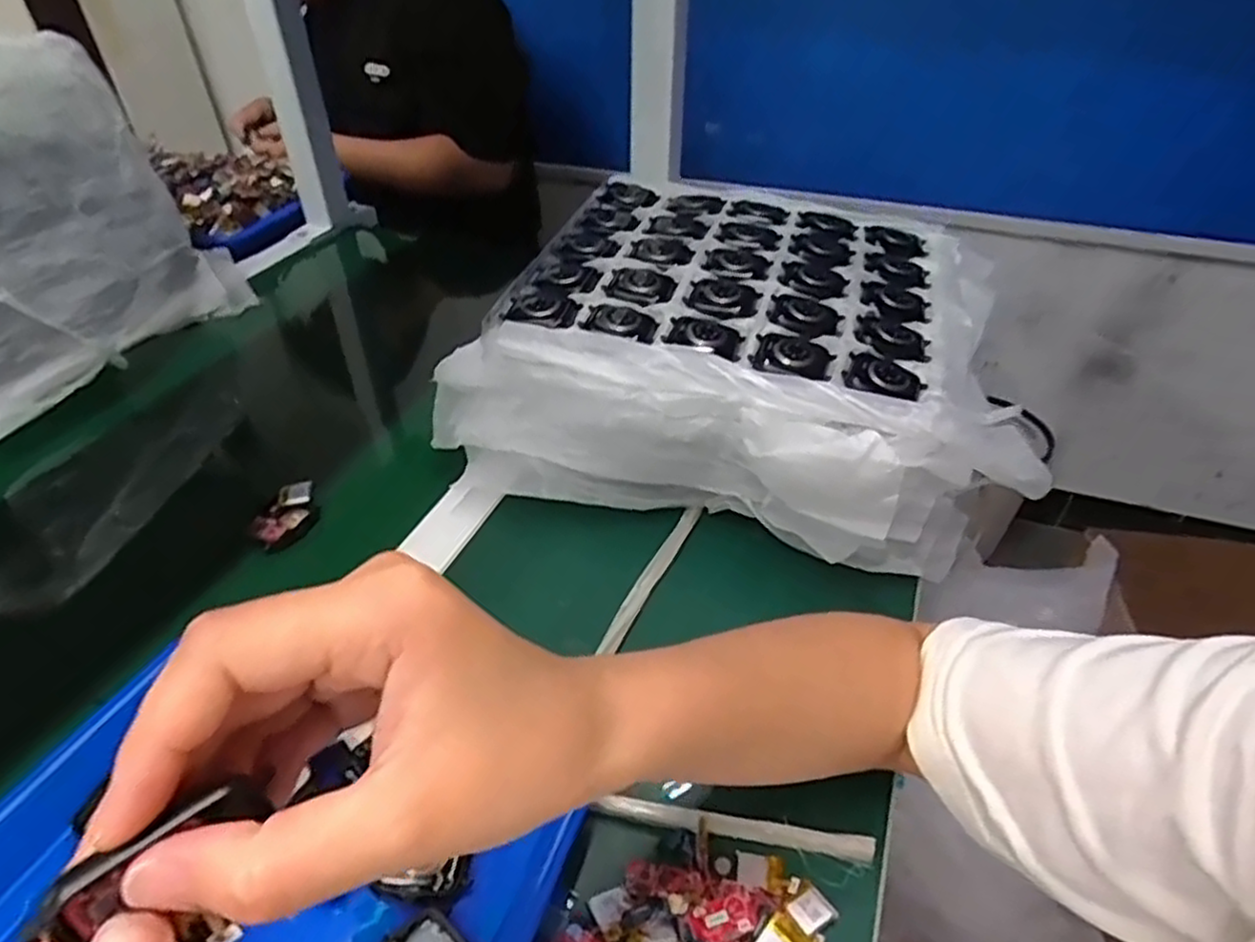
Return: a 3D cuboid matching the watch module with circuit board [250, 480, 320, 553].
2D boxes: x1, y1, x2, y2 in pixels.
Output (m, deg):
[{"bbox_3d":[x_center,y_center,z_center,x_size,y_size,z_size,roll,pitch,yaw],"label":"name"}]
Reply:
[{"bbox_3d":[-0.236,0.031,0.506,0.033,0.015,0.054,15,43,17],"label":"watch module with circuit board"}]

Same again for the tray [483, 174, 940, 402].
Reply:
[{"bbox_3d":[0.074,-0.149,0.514,0.277,0.024,0.237,14,44,13],"label":"tray"}]

